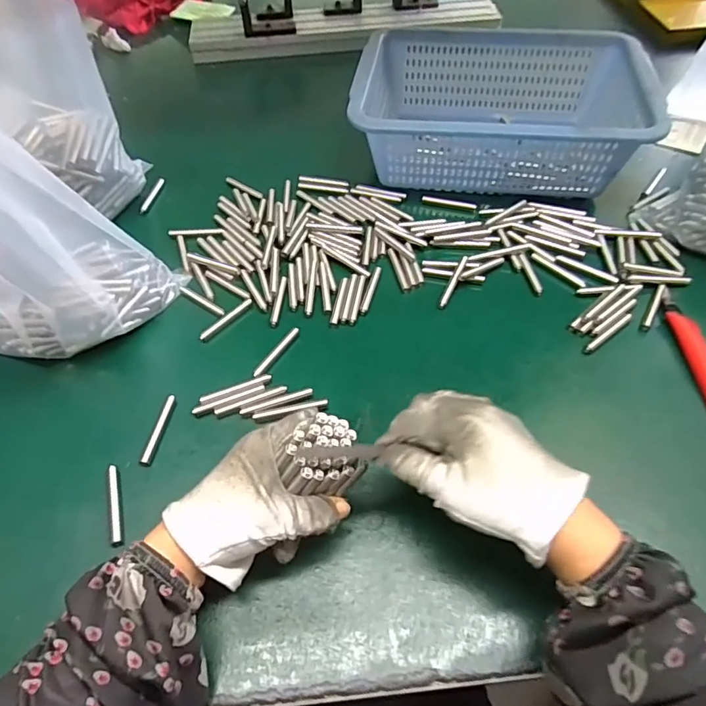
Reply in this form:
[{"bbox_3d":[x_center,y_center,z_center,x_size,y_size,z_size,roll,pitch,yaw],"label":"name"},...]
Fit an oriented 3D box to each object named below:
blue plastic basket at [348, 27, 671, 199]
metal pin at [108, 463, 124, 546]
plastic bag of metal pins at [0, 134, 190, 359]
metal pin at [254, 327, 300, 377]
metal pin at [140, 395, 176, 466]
[{"bbox_3d":[0.162,-0.284,0.576,0.293,0.091,0.240,8,54,9],"label":"blue plastic basket"},{"bbox_3d":[-0.164,0.106,0.346,0.008,0.006,0.060,-18,54,-10],"label":"metal pin"},{"bbox_3d":[-0.247,-0.096,0.379,0.124,0.195,0.130,15,55,14],"label":"plastic bag of metal pins"},{"bbox_3d":[-0.065,-0.001,0.422,0.008,0.005,0.057,25,58,21],"label":"metal pin"},{"bbox_3d":[-0.148,0.059,0.382,0.006,0.008,0.057,6,54,8],"label":"metal pin"}]

